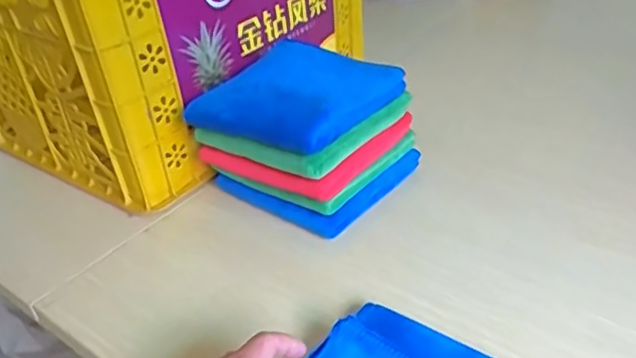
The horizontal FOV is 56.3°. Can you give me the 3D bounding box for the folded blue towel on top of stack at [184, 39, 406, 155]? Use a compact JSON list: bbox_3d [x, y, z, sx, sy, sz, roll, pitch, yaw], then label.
[{"bbox_3d":[-0.027,-0.094,0.621,0.177,0.037,0.168,19,42,35],"label":"folded blue towel on top of stack"}]

